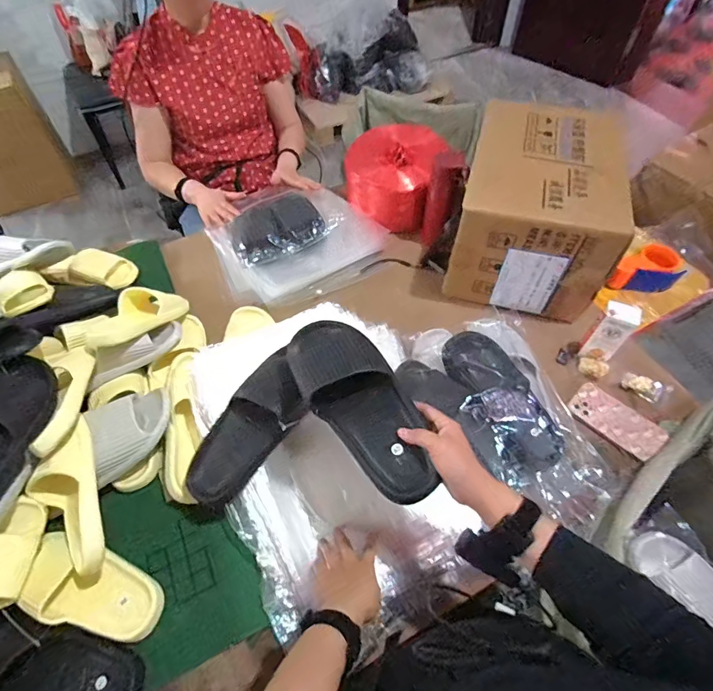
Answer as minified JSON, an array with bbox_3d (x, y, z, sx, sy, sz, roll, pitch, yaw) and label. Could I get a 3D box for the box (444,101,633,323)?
[{"bbox_3d":[0.373,-0.289,0.910,0.283,0.240,0.361,13,57,10],"label":"box"}]

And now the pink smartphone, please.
[{"bbox_3d":[0.475,0.136,0.784,0.154,0.016,0.077,38,64,24],"label":"pink smartphone"}]

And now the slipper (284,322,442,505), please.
[{"bbox_3d":[0.003,0.066,0.546,0.110,0.057,0.275,-27,63,-17],"label":"slipper"}]

